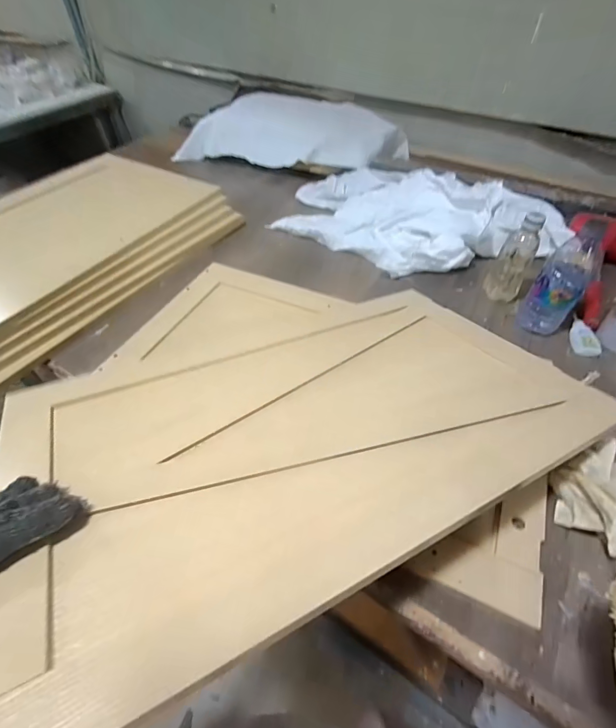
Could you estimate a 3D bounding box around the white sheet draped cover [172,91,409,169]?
[{"bbox_3d":[-0.053,-0.674,1.071,0.683,0.103,0.297,8,50,7],"label":"white sheet draped cover"}]

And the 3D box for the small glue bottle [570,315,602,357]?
[{"bbox_3d":[0.468,-0.051,0.637,0.034,0.020,0.086,1,50,2],"label":"small glue bottle"}]

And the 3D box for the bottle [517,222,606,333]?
[{"bbox_3d":[0.409,-0.131,0.596,0.071,0.183,0.075,33,57,25],"label":"bottle"}]

